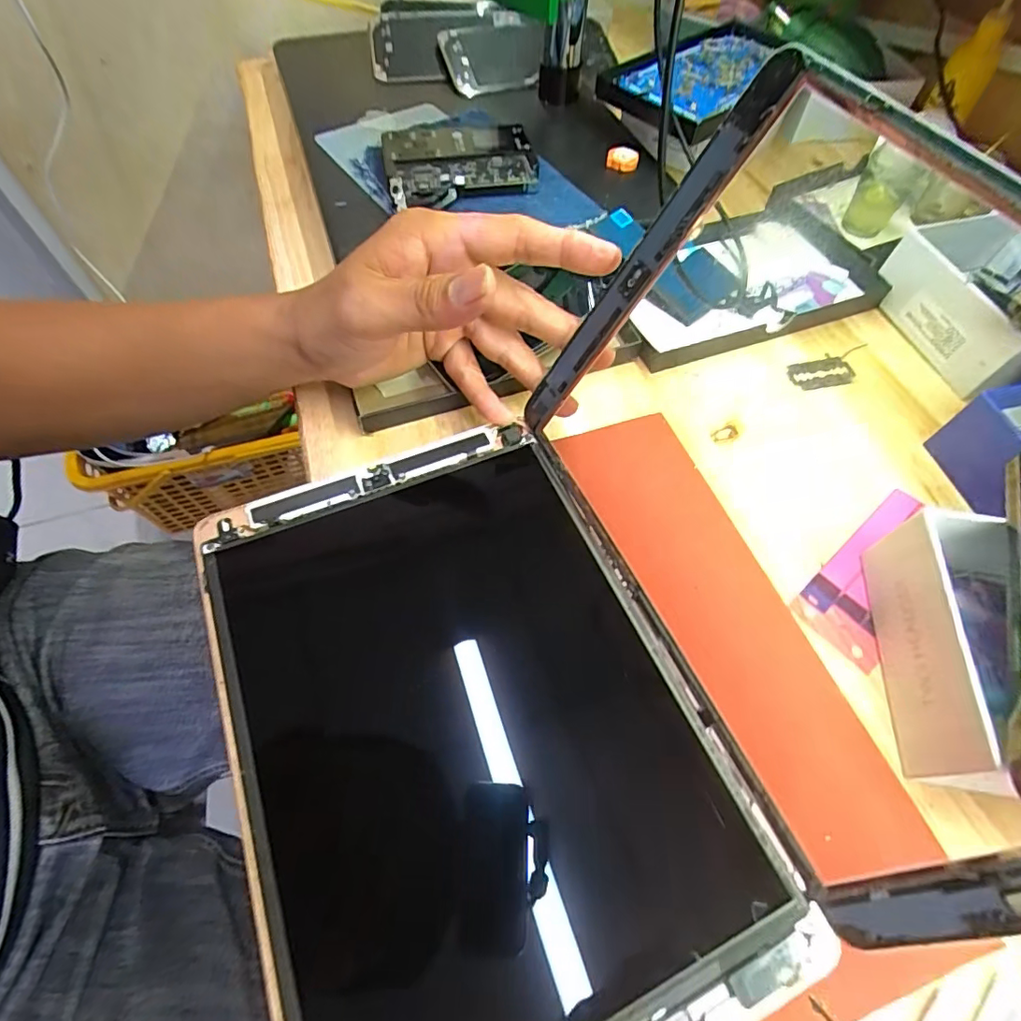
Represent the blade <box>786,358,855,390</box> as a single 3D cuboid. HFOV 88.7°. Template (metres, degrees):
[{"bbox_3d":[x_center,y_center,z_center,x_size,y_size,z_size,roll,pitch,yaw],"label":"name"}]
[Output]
[{"bbox_3d":[0.187,-0.082,0.313,0.041,0.004,0.020,-8,67,-5],"label":"blade"}]

